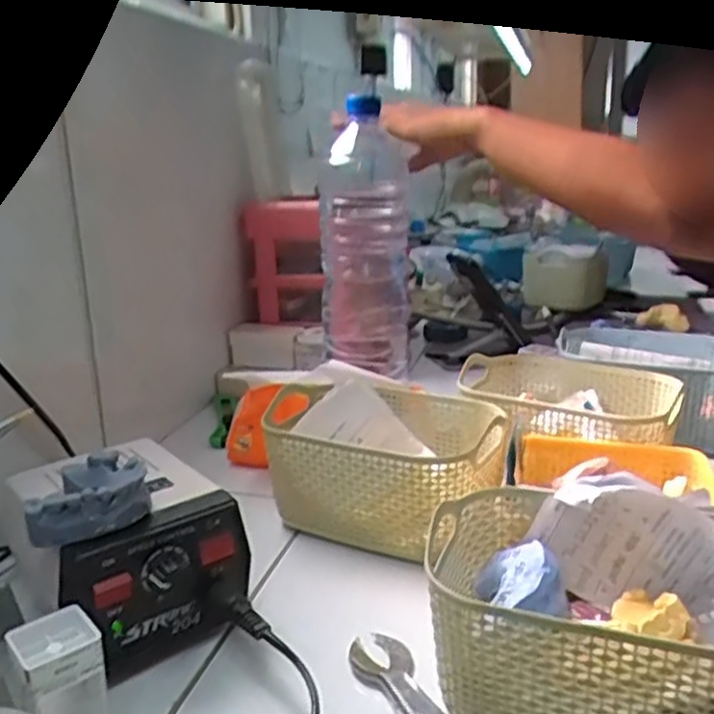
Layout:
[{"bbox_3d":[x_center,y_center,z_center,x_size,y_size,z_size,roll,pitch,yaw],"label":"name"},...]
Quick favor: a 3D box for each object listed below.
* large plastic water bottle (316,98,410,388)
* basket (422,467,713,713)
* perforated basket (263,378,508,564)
[{"bbox_3d":[0.010,-0.100,0.717,0.084,0.260,0.074,-1,16,3],"label":"large plastic water bottle"},{"bbox_3d":[0.121,0.130,0.357,0.169,0.090,0.116,5,18,23],"label":"basket"},{"bbox_3d":[0.027,0.077,0.553,0.158,0.095,0.130,7,18,27],"label":"perforated basket"}]

